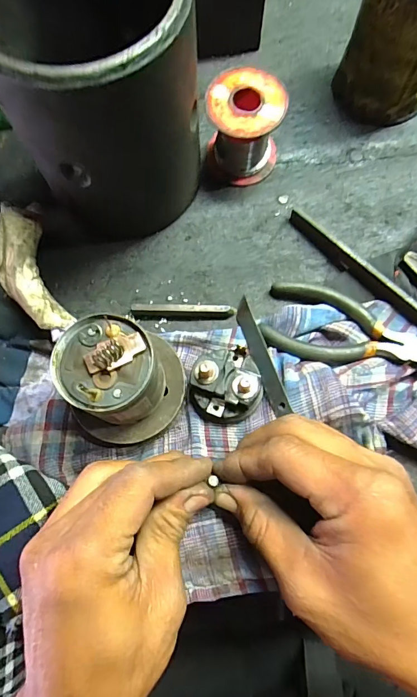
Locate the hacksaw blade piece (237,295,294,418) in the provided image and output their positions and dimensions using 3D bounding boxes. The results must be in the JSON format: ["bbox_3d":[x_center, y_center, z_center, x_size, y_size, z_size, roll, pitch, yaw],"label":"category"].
[{"bbox_3d":[0.034,0.004,0.262,0.013,0.004,0.085,-34,60,27],"label":"hacksaw blade piece"}]

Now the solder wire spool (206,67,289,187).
[{"bbox_3d":[0.025,-0.152,0.283,0.051,0.057,0.050,0,72,1],"label":"solder wire spool"}]

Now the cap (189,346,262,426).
[{"bbox_3d":[0.011,0.023,0.249,0.046,0.024,0.042,0,72,1],"label":"cap"}]

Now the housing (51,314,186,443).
[{"bbox_3d":[-0.049,0.019,0.228,0.066,0.070,0.063,-6,72,-1],"label":"housing"}]

